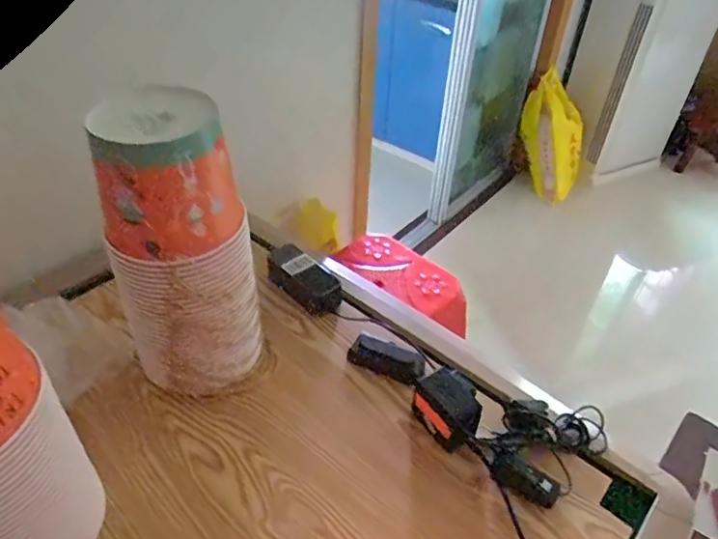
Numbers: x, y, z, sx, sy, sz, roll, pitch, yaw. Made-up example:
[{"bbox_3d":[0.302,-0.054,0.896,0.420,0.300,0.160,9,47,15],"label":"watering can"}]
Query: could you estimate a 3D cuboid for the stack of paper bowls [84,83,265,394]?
[{"bbox_3d":[-0.205,-0.016,0.672,0.161,0.356,0.148,-7,43,-13],"label":"stack of paper bowls"}]

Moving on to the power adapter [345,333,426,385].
[{"bbox_3d":[0.039,0.127,0.789,0.106,0.027,0.041,20,43,16],"label":"power adapter"}]

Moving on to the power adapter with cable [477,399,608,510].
[{"bbox_3d":[0.234,0.208,0.699,0.183,0.040,0.112,-28,51,-32],"label":"power adapter with cable"}]

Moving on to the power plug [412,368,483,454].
[{"bbox_3d":[0.109,0.171,0.700,0.084,0.085,0.046,32,8,17],"label":"power plug"}]

